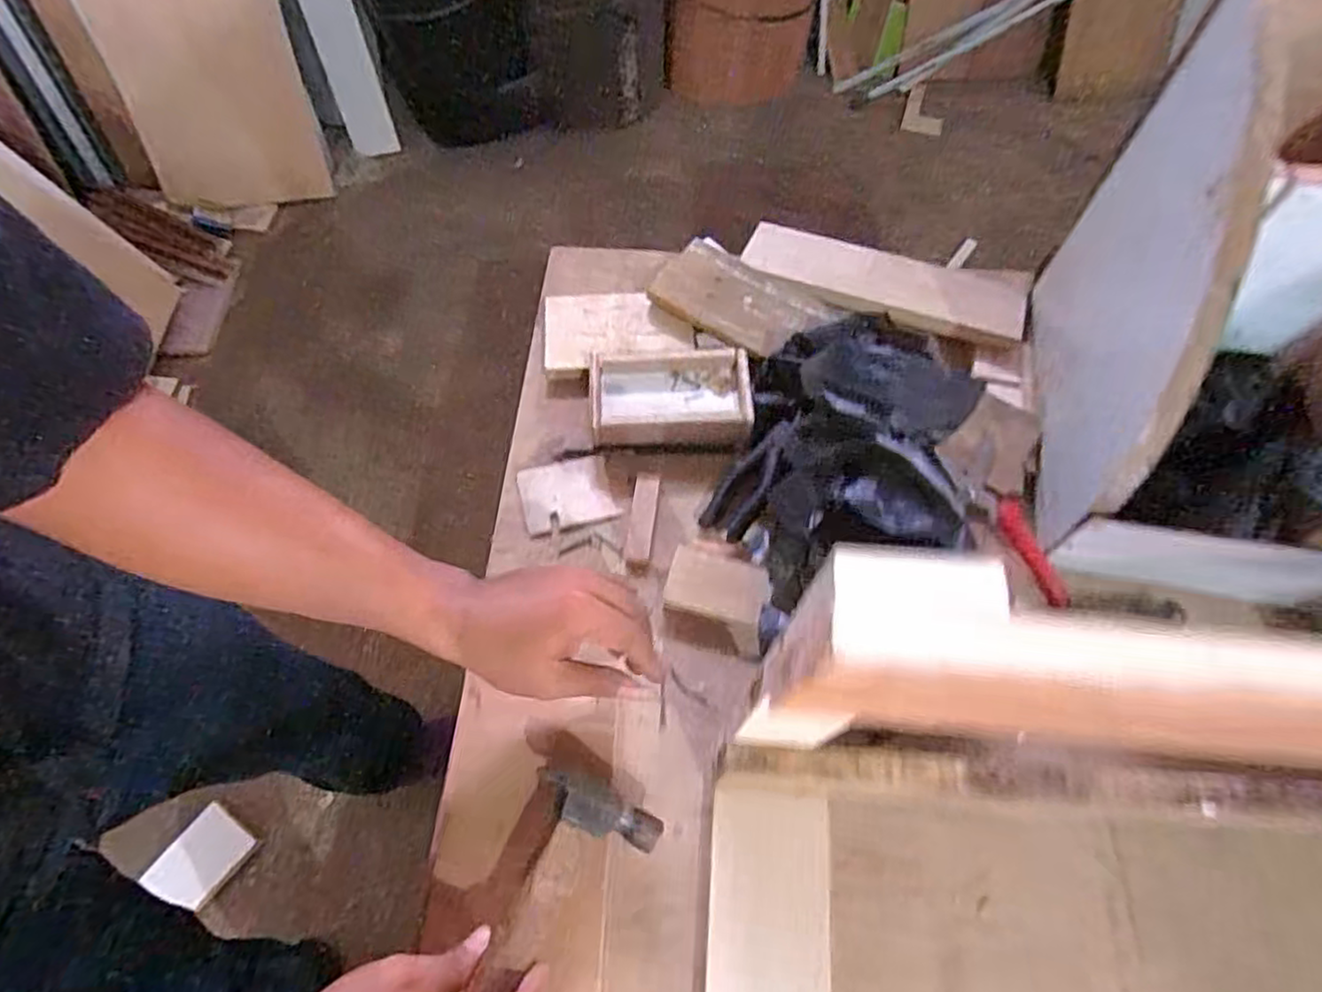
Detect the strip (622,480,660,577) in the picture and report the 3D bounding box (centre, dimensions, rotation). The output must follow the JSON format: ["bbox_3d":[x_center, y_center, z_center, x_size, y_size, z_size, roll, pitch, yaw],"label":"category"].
[{"bbox_3d":[-0.017,0.025,0.610,0.023,0.009,0.090,6,63,2],"label":"strip"}]

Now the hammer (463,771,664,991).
[{"bbox_3d":[-0.092,0.313,0.391,0.080,0.031,0.295,21,60,8],"label":"hammer"}]

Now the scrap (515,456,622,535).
[{"bbox_3d":[-0.085,-0.003,0.621,0.079,0.007,0.062,-14,64,-8],"label":"scrap"}]

